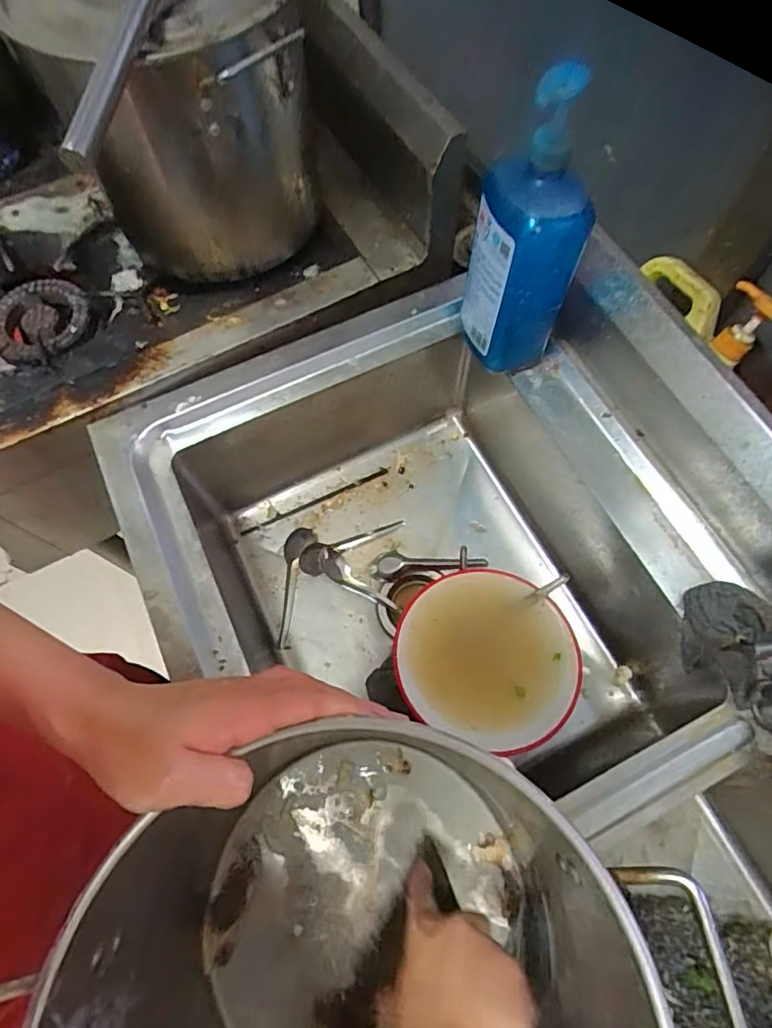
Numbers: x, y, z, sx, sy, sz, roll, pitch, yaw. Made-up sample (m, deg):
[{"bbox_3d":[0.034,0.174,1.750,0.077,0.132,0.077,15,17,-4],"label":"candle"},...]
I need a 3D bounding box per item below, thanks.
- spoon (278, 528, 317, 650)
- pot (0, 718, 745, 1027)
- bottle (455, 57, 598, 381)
[{"bbox_3d":[-0.134,0.104,0.765,0.039,0.015,0.168,9,81,5],"label":"spoon"},{"bbox_3d":[-0.018,0.279,0.333,0.297,0.244,0.260,22,68,10],"label":"pot"},{"bbox_3d":[0.138,-0.264,0.536,0.098,0.295,0.073,-3,68,0],"label":"bottle"}]

